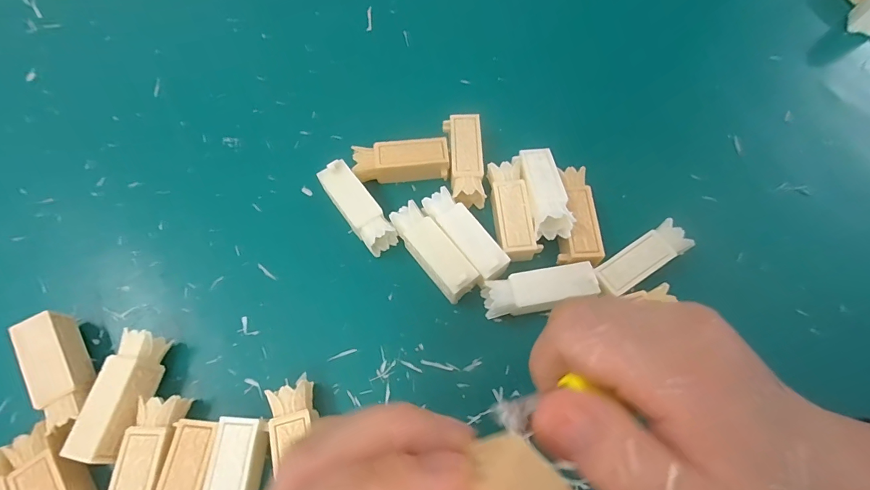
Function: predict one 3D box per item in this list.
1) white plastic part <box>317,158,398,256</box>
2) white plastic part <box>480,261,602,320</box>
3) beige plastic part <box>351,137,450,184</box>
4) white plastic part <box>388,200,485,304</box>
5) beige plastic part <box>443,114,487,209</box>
[{"bbox_3d":[-0.048,-0.023,0.259,0.021,0.022,0.059,-34,71,-13],"label":"white plastic part"},{"bbox_3d":[0.057,0.027,0.237,0.063,0.020,0.022,-14,67,-5],"label":"white plastic part"},{"bbox_3d":[-0.021,-0.053,0.274,0.059,0.022,0.023,-5,67,-1],"label":"beige plastic part"},{"bbox_3d":[-0.001,0.005,0.247,0.023,0.021,0.062,-35,71,-13],"label":"white plastic part"},{"bbox_3d":[0.020,-0.054,0.275,0.023,0.022,0.059,-5,67,-2],"label":"beige plastic part"}]

